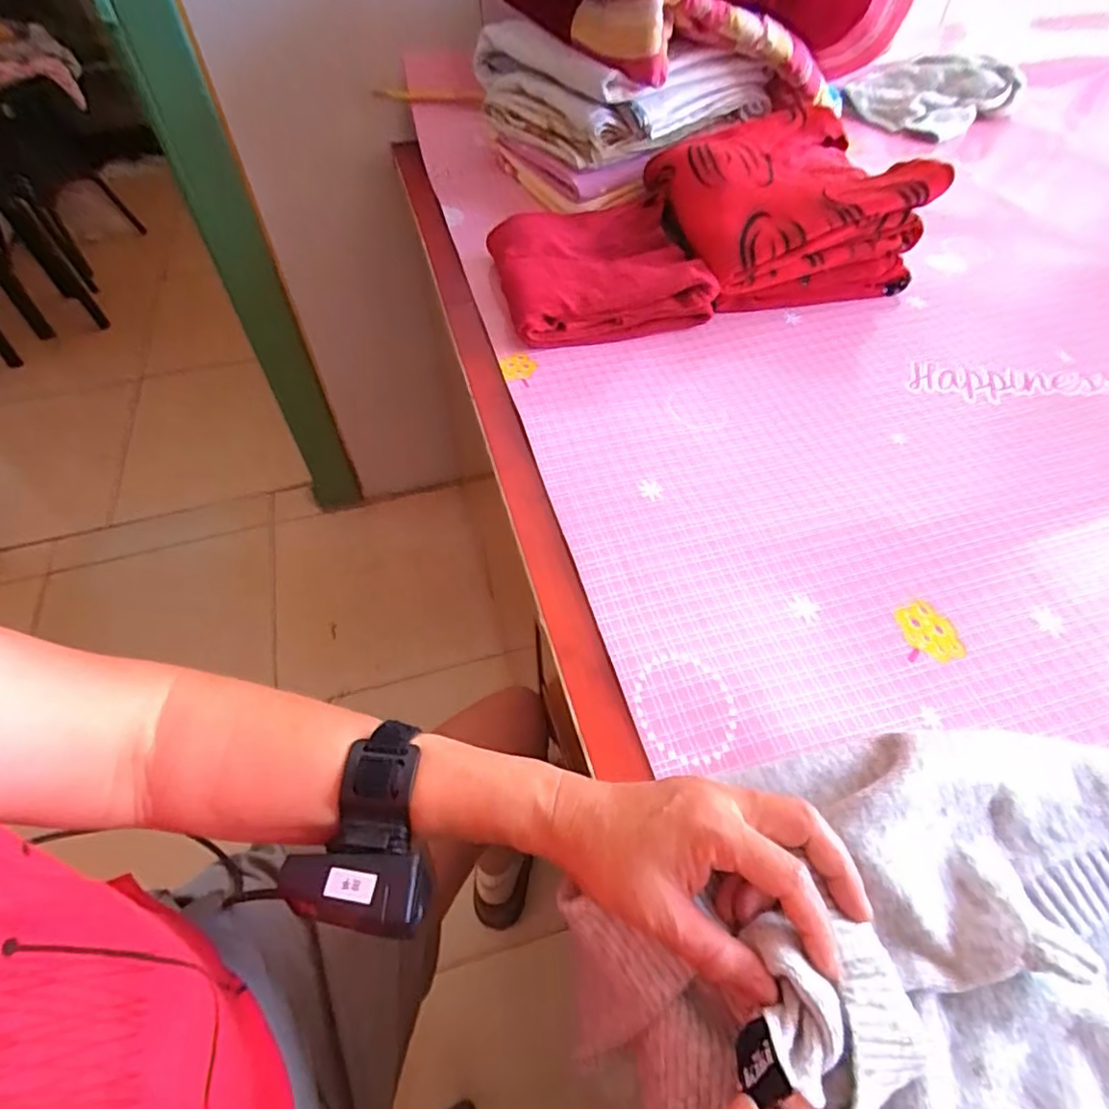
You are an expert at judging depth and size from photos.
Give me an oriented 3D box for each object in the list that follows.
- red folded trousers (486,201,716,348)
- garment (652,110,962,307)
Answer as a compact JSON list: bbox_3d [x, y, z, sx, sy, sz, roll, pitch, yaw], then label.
[{"bbox_3d":[0.042,-0.307,0.676,0.203,0.059,0.203,-8,52,-5],"label":"red folded trousers"},{"bbox_3d":[0.233,-0.380,0.688,0.235,0.127,0.250,-8,52,-5],"label":"garment"}]

